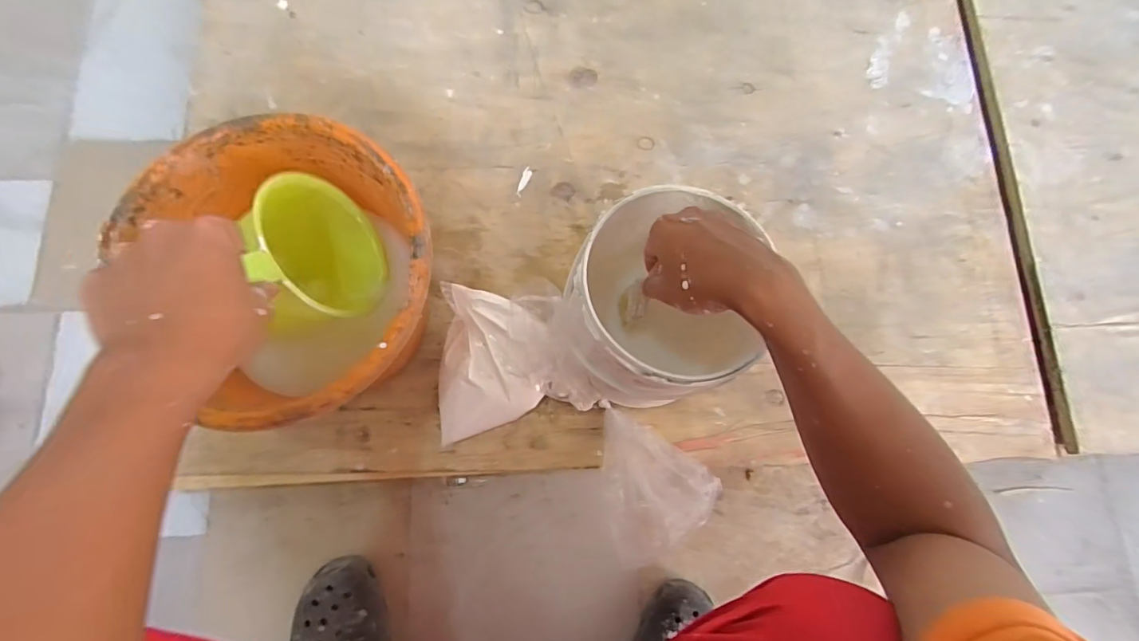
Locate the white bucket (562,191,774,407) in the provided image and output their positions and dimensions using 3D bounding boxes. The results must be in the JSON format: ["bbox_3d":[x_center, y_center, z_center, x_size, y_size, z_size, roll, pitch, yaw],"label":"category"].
[{"bbox_3d":[0.089,-0.012,0.520,0.182,0.184,0.177,0,78,-1],"label":"white bucket"}]

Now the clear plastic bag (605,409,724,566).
[{"bbox_3d":[0.072,0.184,0.559,0.136,0.052,0.129,38,80,7],"label":"clear plastic bag"}]

